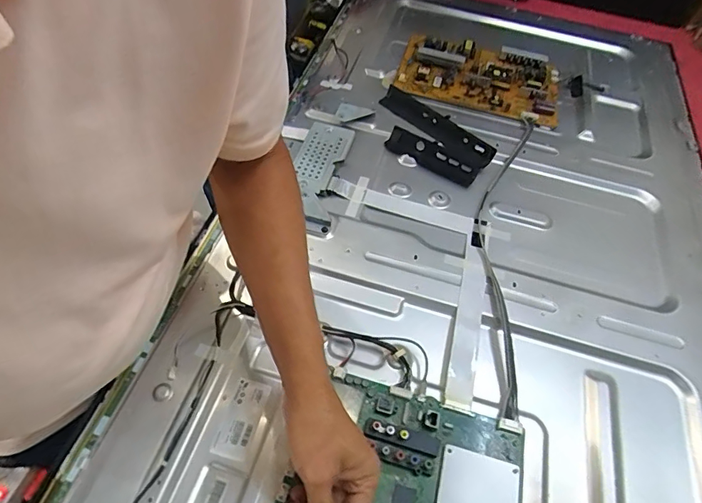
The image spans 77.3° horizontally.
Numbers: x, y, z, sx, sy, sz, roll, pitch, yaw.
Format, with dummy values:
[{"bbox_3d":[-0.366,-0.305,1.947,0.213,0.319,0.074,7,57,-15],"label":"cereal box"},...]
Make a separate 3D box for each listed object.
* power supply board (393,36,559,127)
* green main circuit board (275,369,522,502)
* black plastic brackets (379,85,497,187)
[{"bbox_3d":[0.233,-0.325,0.811,0.286,0.032,0.184,15,56,5],"label":"power supply board"},{"bbox_3d":[0.054,0.212,0.419,0.214,0.014,0.153,16,57,5],"label":"green main circuit board"},{"bbox_3d":[0.115,-0.186,0.700,0.104,0.029,0.210,-35,66,-25],"label":"black plastic brackets"}]

